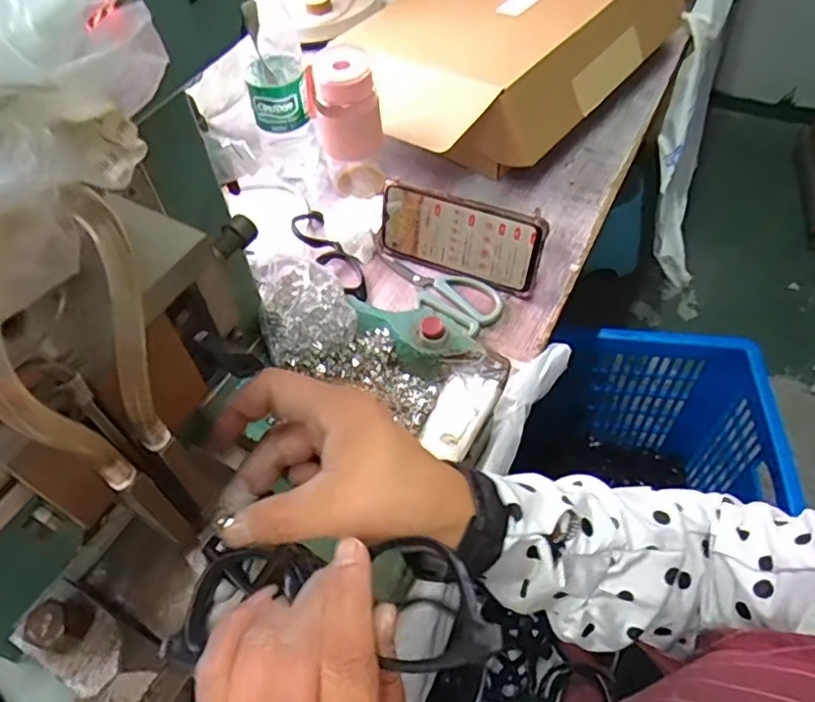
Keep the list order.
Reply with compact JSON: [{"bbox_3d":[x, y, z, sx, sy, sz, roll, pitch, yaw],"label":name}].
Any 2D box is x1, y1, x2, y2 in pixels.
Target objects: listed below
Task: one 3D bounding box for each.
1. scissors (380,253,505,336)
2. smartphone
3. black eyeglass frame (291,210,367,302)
[{"bbox_3d":[0.031,-0.066,0.619,0.140,0.009,0.059,37,64,26],"label":"scissors"},{"bbox_3d":[0.049,-0.112,0.604,0.164,0.079,0.007,22,41,17],"label":"smartphone"},{"bbox_3d":[-0.081,-0.104,0.646,0.040,0.021,0.149,-28,57,-15],"label":"black eyeglass frame"}]

